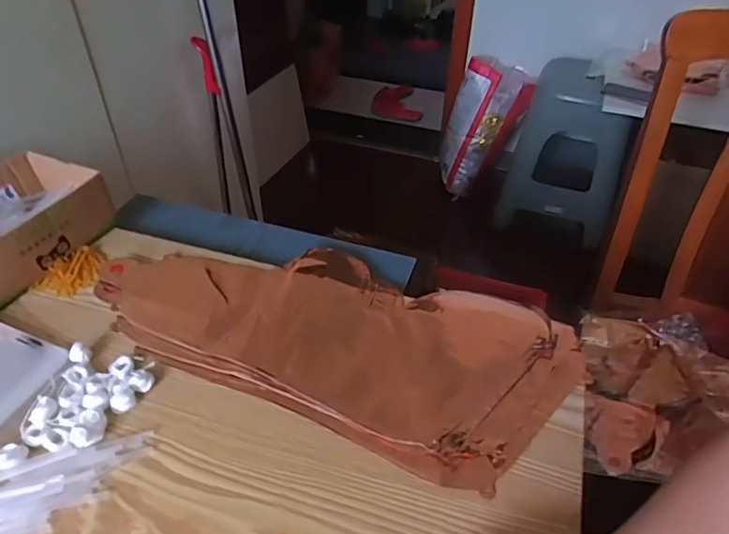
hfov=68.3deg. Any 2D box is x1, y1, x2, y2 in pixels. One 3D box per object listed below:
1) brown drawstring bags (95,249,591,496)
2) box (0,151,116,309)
[{"bbox_3d":[-0.034,0.049,0.537,0.455,0.014,0.222,17,44,18],"label":"brown drawstring bags"},{"bbox_3d":[-0.400,-0.048,0.595,0.155,0.065,0.182,18,44,18],"label":"box"}]

